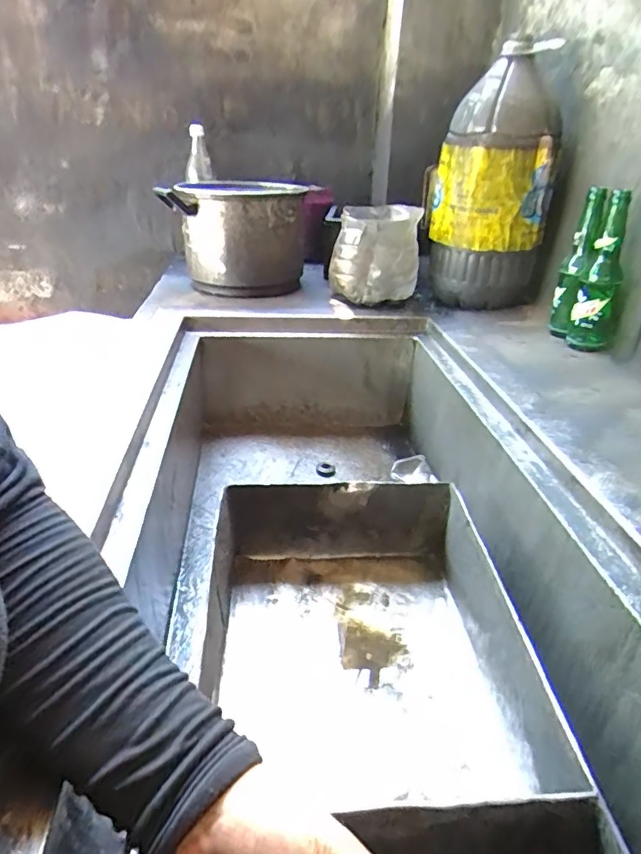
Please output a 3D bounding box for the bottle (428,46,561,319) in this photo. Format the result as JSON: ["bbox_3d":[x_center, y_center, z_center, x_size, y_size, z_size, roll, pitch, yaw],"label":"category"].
[{"bbox_3d":[0.289,-0.397,0.901,0.212,0.411,0.187,9,30,12],"label":"bottle"}]

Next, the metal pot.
[{"bbox_3d":[-0.153,-0.393,1.064,0.254,0.201,0.255,10,30,12],"label":"metal pot"}]

